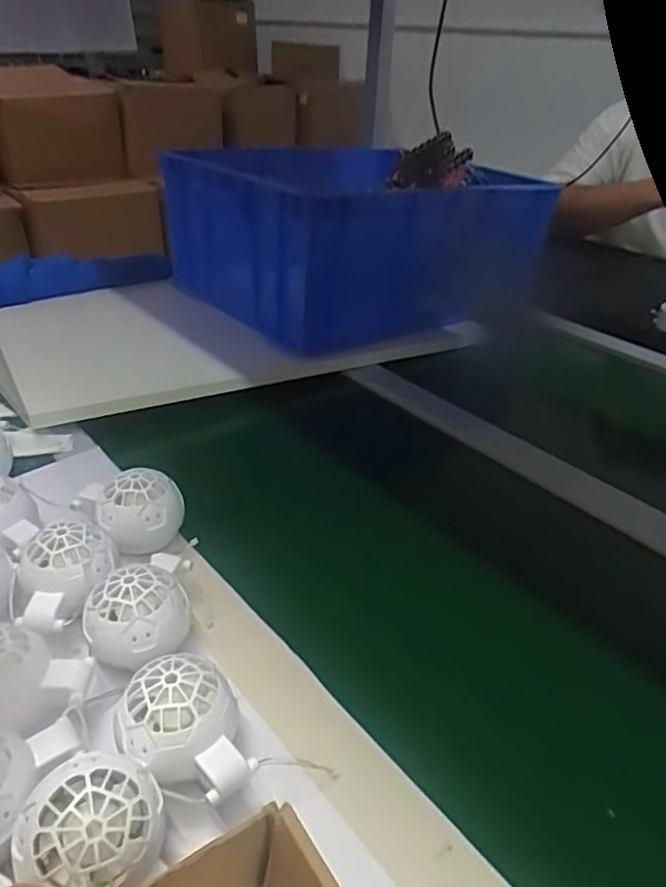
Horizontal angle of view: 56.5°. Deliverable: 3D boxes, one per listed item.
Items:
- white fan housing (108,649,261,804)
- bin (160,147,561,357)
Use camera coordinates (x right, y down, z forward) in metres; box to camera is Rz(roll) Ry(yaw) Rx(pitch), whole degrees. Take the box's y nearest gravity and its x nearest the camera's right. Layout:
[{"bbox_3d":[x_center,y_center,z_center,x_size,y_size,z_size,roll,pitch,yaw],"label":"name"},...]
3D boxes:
[{"bbox_3d":[-0.078,0.152,0.322,0.059,0.051,0.074,-17,38,-28],"label":"white fan housing"},{"bbox_3d":[0.034,-0.314,0.915,0.446,0.185,0.348,-21,40,-32],"label":"bin"}]

